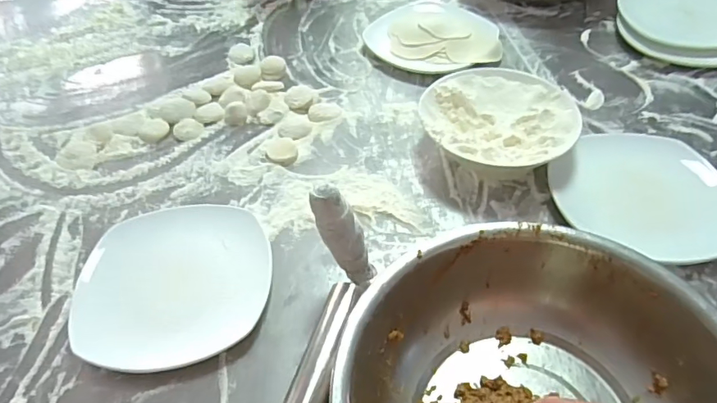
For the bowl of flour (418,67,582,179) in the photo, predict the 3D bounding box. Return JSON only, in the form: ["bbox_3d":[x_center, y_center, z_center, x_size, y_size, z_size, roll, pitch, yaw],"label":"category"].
[{"bbox_3d":[0.160,-0.087,0.595,0.170,0.053,0.154,15,51,18],"label":"bowl of flour"}]

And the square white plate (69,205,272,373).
[{"bbox_3d":[-0.178,0.074,0.495,0.180,0.019,0.177,-1,47,4],"label":"square white plate"}]

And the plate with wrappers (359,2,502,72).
[{"bbox_3d":[0.111,-0.244,0.756,0.195,0.034,0.137,21,52,22],"label":"plate with wrappers"}]

